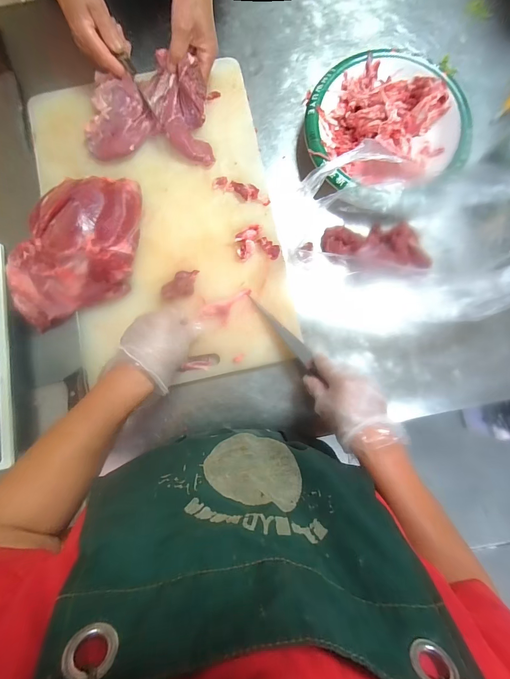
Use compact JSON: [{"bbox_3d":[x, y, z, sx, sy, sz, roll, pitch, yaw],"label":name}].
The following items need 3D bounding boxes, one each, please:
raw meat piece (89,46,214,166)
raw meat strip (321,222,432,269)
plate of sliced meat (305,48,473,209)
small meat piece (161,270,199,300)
[{"bbox_3d":[-0.165,-0.344,0.467,0.189,0.055,0.134,-1,84,-3],"label":"raw meat piece"},{"bbox_3d":[0.182,-0.145,0.466,0.153,0.029,0.069,8,84,-2],"label":"raw meat strip"},{"bbox_3d":[0.211,-0.341,0.488,0.242,0.075,0.215,24,84,0],"label":"plate of sliced meat"},{"bbox_3d":[-0.108,-0.080,0.451,0.048,0.017,0.043,-1,84,-3],"label":"small meat piece"}]

